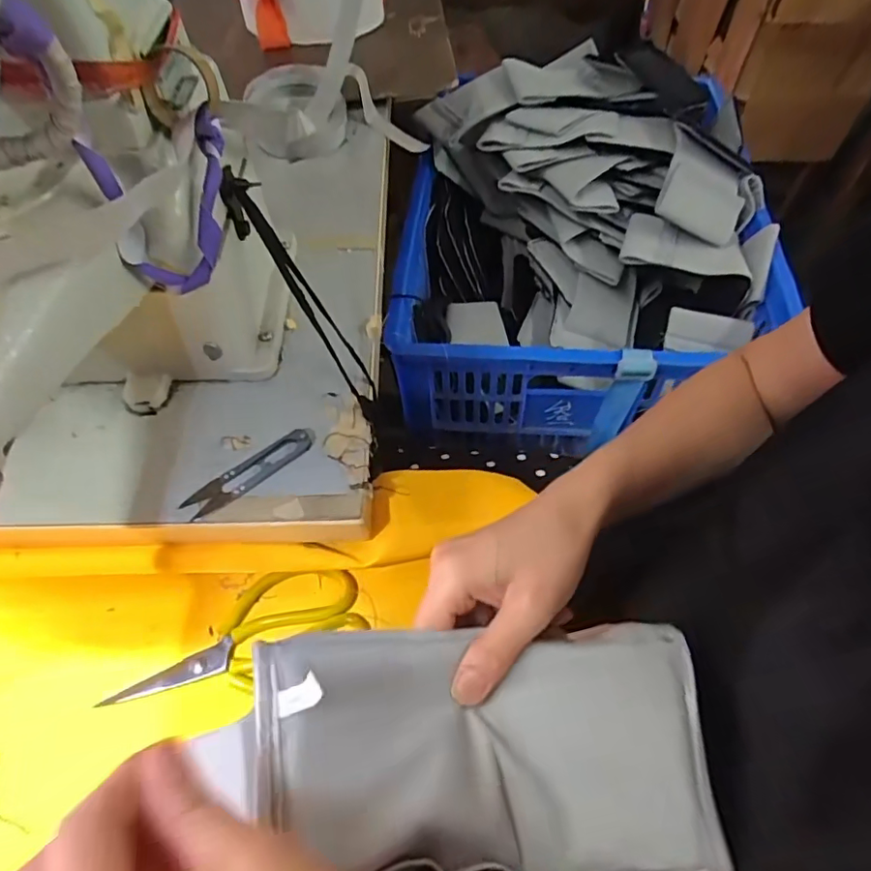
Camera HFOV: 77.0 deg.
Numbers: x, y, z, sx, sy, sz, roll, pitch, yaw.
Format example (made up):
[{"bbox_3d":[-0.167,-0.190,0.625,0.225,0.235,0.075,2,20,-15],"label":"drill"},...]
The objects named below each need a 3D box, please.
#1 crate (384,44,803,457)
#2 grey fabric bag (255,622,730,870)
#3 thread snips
[{"bbox_3d":[0.195,-0.258,0.791,0.462,0.213,0.532,3,57,3],"label":"crate"},{"bbox_3d":[0.031,0.156,0.241,0.201,0.069,0.140,-4,57,-2],"label":"grey fabric bag"},{"bbox_3d":[-0.140,0.027,0.410,0.101,0.006,0.024,-34,63,-19],"label":"thread snips"}]

